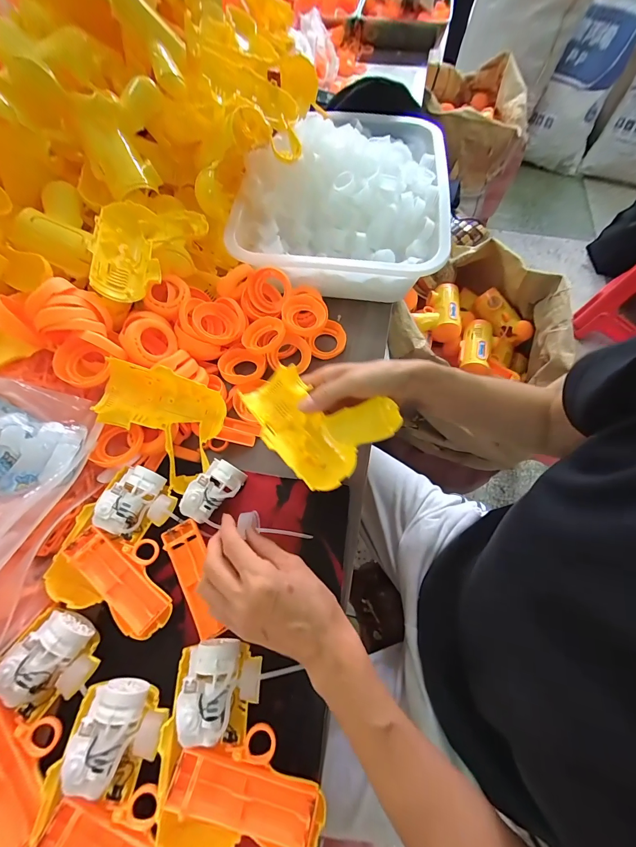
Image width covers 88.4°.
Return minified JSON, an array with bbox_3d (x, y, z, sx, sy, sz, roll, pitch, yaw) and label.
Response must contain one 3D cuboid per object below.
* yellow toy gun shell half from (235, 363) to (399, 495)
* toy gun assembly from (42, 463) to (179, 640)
[{"bbox_3d":[0.000,-0.009,0.340,0.119,0.029,0.134,-40,70,-17],"label":"yellow toy gun shell half"},{"bbox_3d":[-0.188,0.118,0.324,0.112,0.033,0.139,13,65,7],"label":"toy gun assembly"}]

